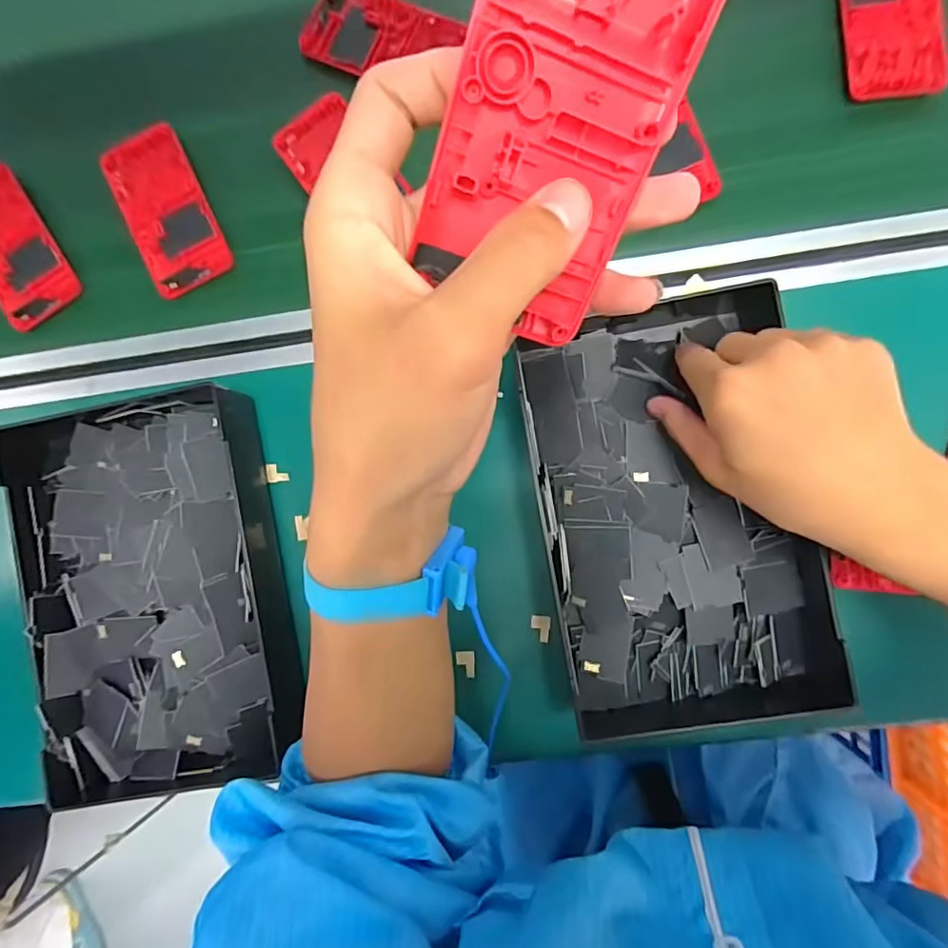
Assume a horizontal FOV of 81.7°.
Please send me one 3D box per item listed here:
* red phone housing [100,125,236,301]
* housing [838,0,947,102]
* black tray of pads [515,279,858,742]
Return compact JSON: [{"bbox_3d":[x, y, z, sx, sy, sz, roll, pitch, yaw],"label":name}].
[{"bbox_3d":[-0.234,-0.200,0.417,0.061,0.015,0.126,-25,85,2],"label":"red phone housing"},{"bbox_3d":[0.284,-0.317,0.373,0.062,0.012,0.121,-1,87,4],"label":"housing"},{"bbox_3d":[0.132,0.024,0.354,0.173,0.032,0.274,-9,86,3],"label":"black tray of pads"}]

